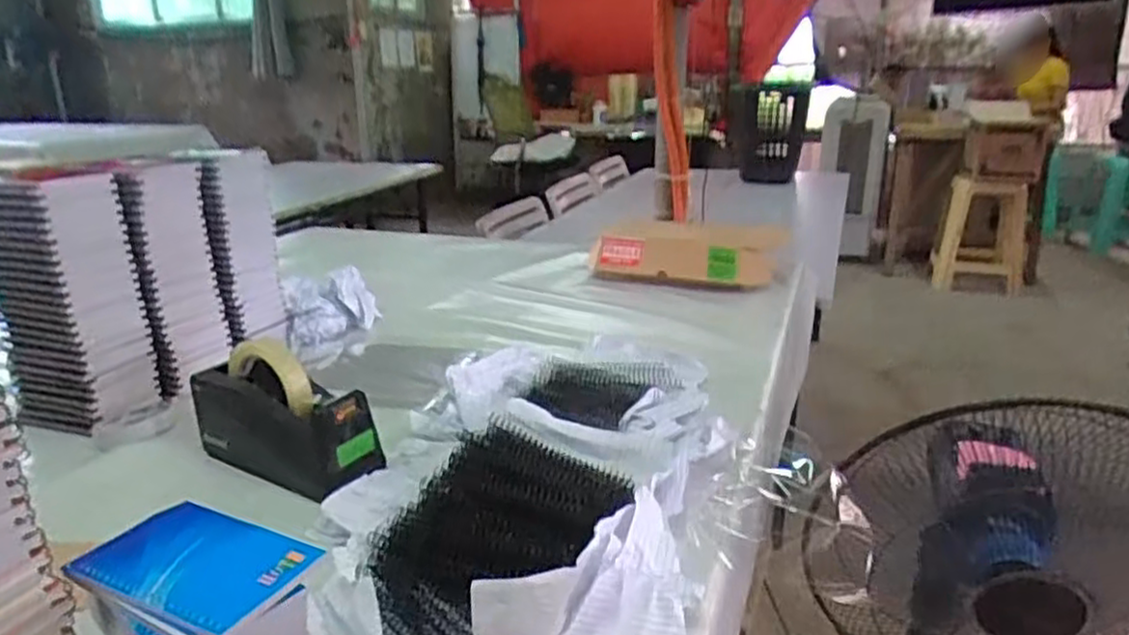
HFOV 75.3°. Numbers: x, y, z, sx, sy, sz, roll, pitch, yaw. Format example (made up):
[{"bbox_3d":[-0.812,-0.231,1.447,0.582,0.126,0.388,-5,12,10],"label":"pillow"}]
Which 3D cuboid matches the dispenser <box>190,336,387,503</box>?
[{"bbox_3d":[-0.284,0.094,0.731,0.197,0.119,0.064,8,21,23],"label":"dispenser"}]

